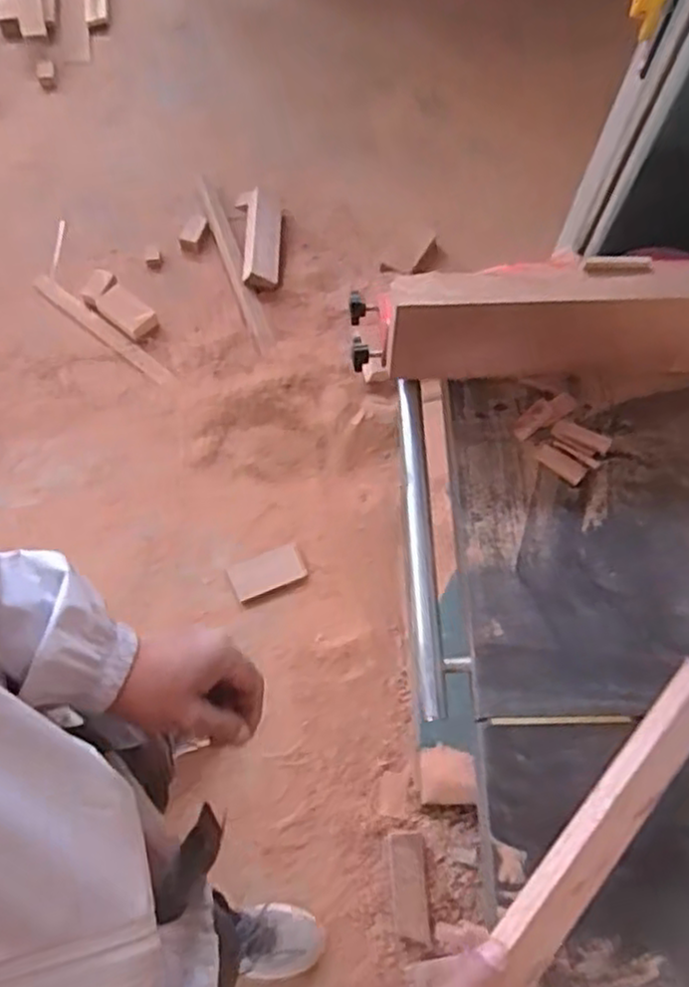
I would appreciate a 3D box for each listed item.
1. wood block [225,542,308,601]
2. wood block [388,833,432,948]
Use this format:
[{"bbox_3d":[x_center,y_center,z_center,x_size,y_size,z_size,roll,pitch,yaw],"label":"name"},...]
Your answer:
[{"bbox_3d":[-0.158,0.160,1.471,0.150,0.020,0.075,-19,70,-7],"label":"wood block"},{"bbox_3d":[0.110,0.670,1.233,0.057,0.020,0.168,-4,69,-2],"label":"wood block"}]

